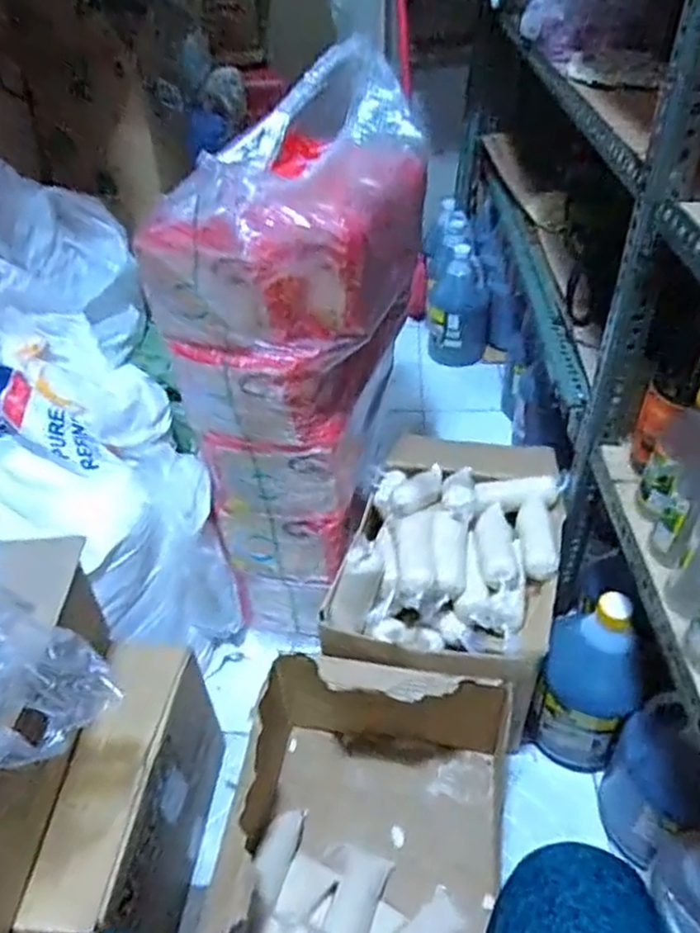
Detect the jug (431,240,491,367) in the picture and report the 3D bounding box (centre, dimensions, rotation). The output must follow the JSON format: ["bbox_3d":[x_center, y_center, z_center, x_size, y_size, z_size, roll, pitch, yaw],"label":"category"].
[{"bbox_3d":[0.270,-0.393,1.635,0.113,0.260,0.119,29,51,30],"label":"jug"}]

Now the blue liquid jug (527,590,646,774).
[{"bbox_3d":[0.308,0.278,0.848,0.112,0.259,0.105,19,46,23],"label":"blue liquid jug"}]

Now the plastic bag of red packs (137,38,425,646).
[{"bbox_3d":[-0.039,-0.170,1.027,0.215,0.655,0.554,14,45,18],"label":"plastic bag of red packs"}]

